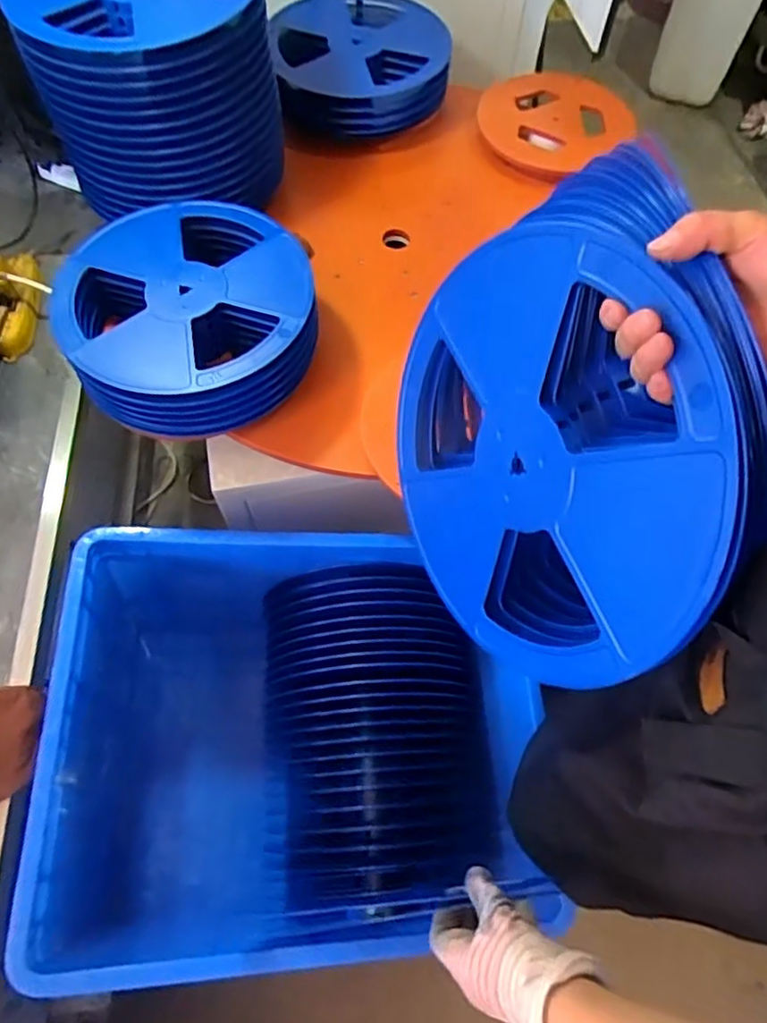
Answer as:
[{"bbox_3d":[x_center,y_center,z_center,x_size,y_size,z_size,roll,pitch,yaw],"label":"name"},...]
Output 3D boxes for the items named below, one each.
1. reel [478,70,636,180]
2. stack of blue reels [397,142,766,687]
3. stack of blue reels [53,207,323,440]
[{"bbox_3d":[0.305,-0.691,1.115,0.279,0.043,0.256,-30,69,-15],"label":"reel"},{"bbox_3d":[0.132,-0.043,0.474,0.073,0.316,0.310,-10,68,-32],"label":"stack of blue reels"},{"bbox_3d":[-0.250,-0.261,0.839,0.310,0.088,0.319,-10,65,-7],"label":"stack of blue reels"}]

